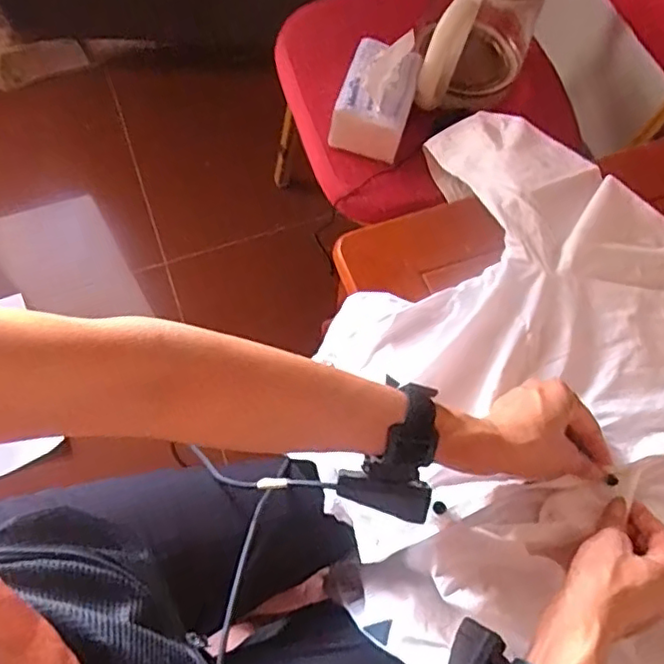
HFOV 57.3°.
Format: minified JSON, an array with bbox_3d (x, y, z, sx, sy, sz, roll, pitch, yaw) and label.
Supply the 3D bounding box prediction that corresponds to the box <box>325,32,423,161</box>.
[{"bbox_3d":[0.059,-0.312,0.785,0.094,0.079,0.149,15,67,3],"label":"box"}]

